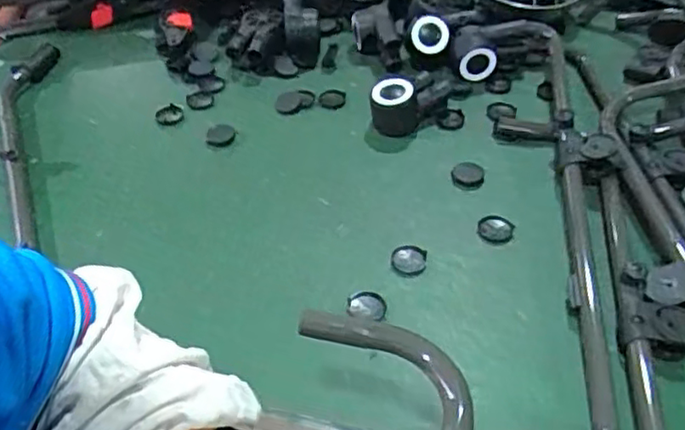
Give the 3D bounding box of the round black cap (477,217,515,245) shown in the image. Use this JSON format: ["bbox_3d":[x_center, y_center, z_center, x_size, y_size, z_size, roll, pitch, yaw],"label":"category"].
[{"bbox_3d":[0.157,0.016,0.679,0.035,0.010,0.031,9,44,11],"label":"round black cap"}]

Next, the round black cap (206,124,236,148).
[{"bbox_3d":[-0.148,-0.096,0.808,0.034,0.009,0.041,-5,43,-3],"label":"round black cap"}]

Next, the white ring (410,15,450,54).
[{"bbox_3d":[0.113,-0.234,0.859,0.048,0.055,0.012,10,53,3],"label":"white ring"}]

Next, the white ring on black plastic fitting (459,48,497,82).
[{"bbox_3d":[0.175,-0.196,0.857,0.045,0.049,0.013,6,43,8],"label":"white ring on black plastic fitting"}]

